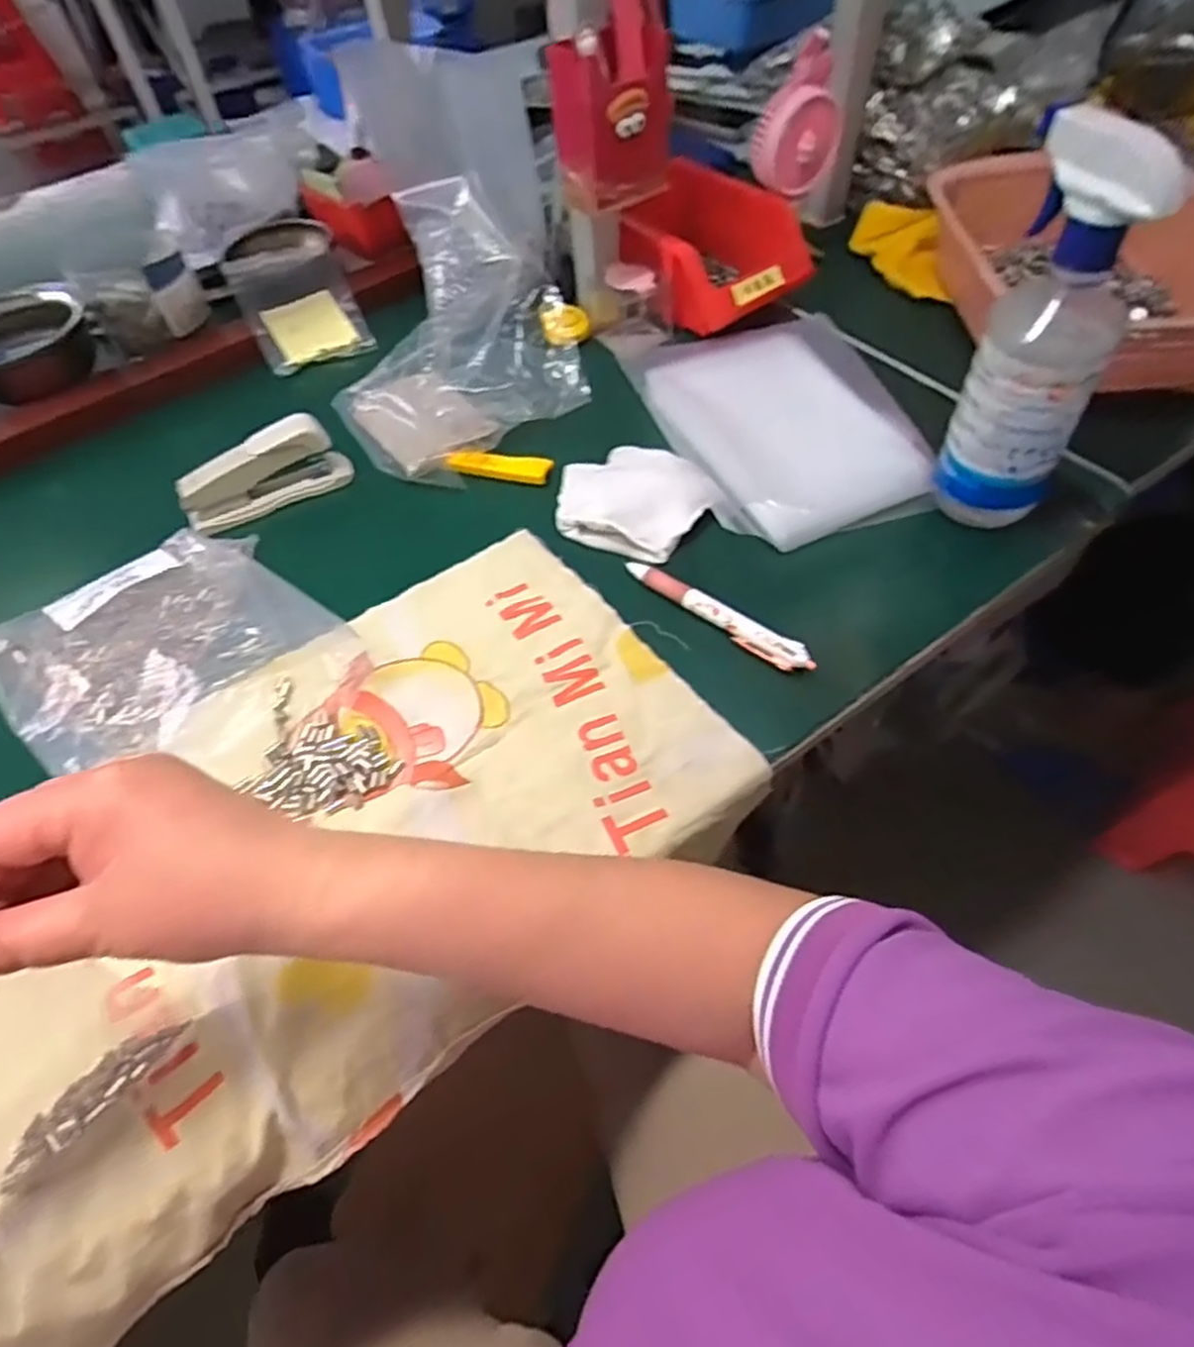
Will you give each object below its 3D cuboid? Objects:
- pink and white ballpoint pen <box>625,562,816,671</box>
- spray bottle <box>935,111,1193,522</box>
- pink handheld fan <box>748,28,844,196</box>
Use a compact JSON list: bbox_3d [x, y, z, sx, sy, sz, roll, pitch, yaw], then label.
[{"bbox_3d":[0.076,-0.040,0.473,0.139,0.013,0.016,35,64,25],"label":"pink and white ballpoint pen"},{"bbox_3d":[0.255,-0.186,0.426,0.077,0.213,0.069,24,60,19],"label":"spray bottle"},{"bbox_3d":[0.169,-0.466,0.624,0.079,0.093,0.036,-24,56,-12],"label":"pink handheld fan"}]

